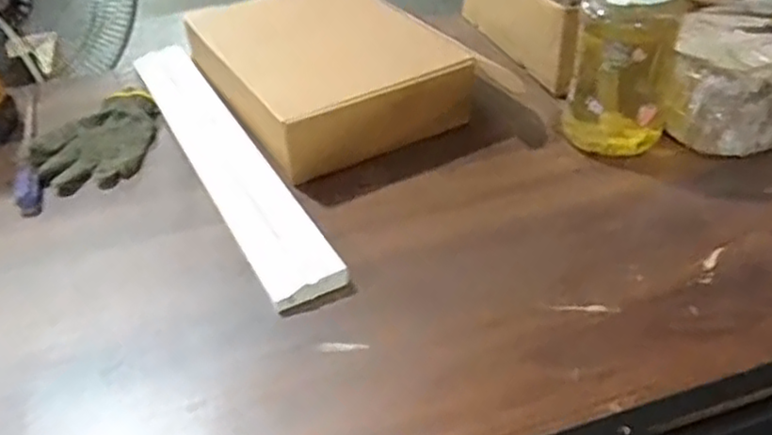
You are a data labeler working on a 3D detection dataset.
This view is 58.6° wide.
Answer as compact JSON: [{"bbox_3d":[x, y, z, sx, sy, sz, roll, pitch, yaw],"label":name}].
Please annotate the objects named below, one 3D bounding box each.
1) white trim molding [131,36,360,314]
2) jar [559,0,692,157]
[{"bbox_3d":[-0.194,-0.078,0.825,0.079,0.023,0.543,-25,46,-18],"label":"white trim molding"},{"bbox_3d":[0.276,-0.188,0.783,0.125,0.220,0.096,5,39,12],"label":"jar"}]

